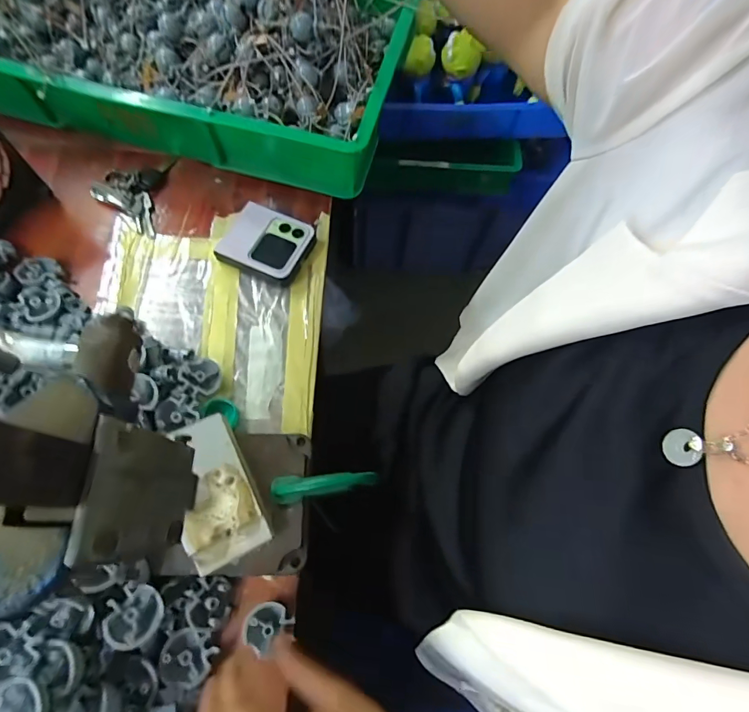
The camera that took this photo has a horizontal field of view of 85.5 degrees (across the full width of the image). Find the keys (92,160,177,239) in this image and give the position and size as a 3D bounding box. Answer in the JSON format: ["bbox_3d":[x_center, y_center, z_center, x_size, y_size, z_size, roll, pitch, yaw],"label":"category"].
[{"bbox_3d":[-0.281,-0.182,0.462,0.076,0.016,0.097,2,69,-1],"label":"keys"}]

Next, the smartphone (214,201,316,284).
[{"bbox_3d":[-0.118,-0.123,0.441,0.089,0.023,0.076,22,70,6],"label":"smartphone"}]

